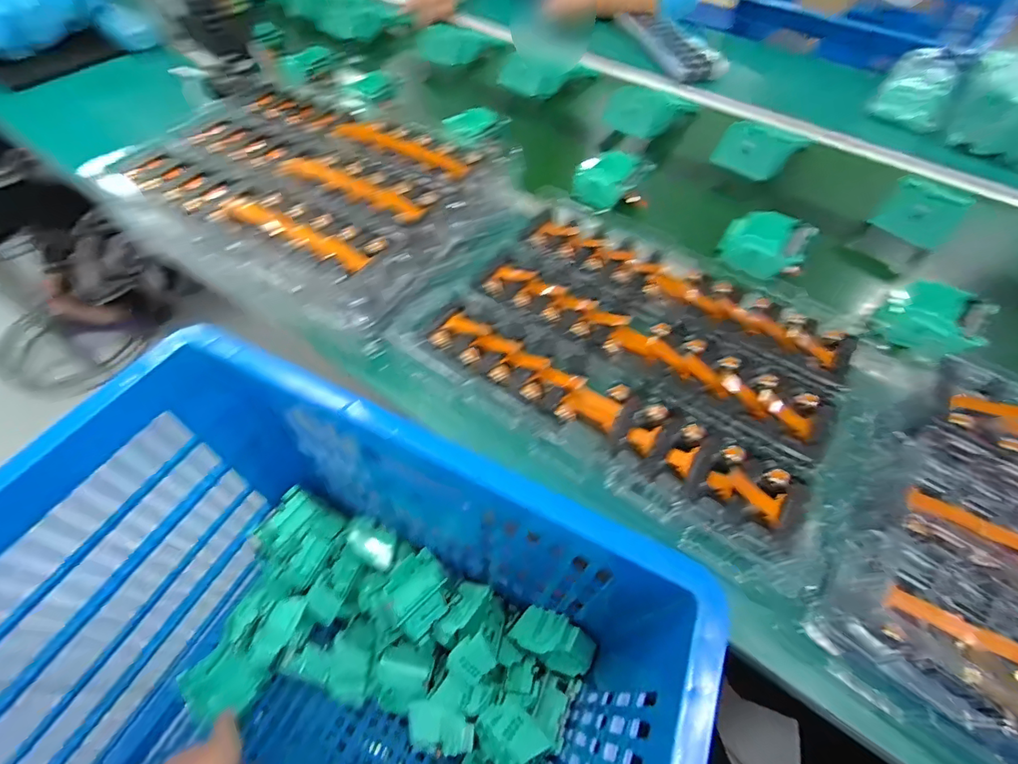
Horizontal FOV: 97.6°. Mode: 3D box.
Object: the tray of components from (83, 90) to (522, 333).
[{"bbox_3d":[-0.227,-0.225,0.500,0.395,0.054,0.274,28,59,17],"label":"tray of components"}]

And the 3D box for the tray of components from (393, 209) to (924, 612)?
[{"bbox_3d":[0.127,-0.028,0.418,0.380,0.047,0.271,33,61,19],"label":"tray of components"}]

